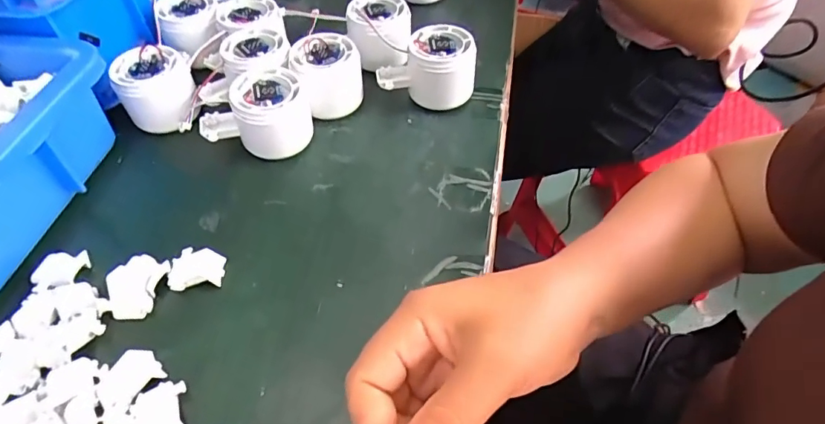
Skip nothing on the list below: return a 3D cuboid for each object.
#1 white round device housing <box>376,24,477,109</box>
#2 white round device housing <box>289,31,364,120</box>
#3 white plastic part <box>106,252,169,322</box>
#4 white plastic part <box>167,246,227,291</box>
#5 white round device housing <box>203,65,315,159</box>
[{"bbox_3d":[0.013,-0.122,0.420,0.082,0.056,0.054,10,53,8],"label":"white round device housing"},{"bbox_3d":[-0.071,-0.112,0.413,0.056,0.055,0.056,0,52,0],"label":"white round device housing"},{"bbox_3d":[-0.179,0.047,0.314,0.029,0.010,0.041,9,52,6],"label":"white plastic part"},{"bbox_3d":[-0.144,0.038,0.324,0.034,0.013,0.026,2,52,1],"label":"white plastic part"},{"bbox_3d":[-0.120,-0.070,0.383,0.080,0.052,0.057,-28,57,-20],"label":"white round device housing"}]

